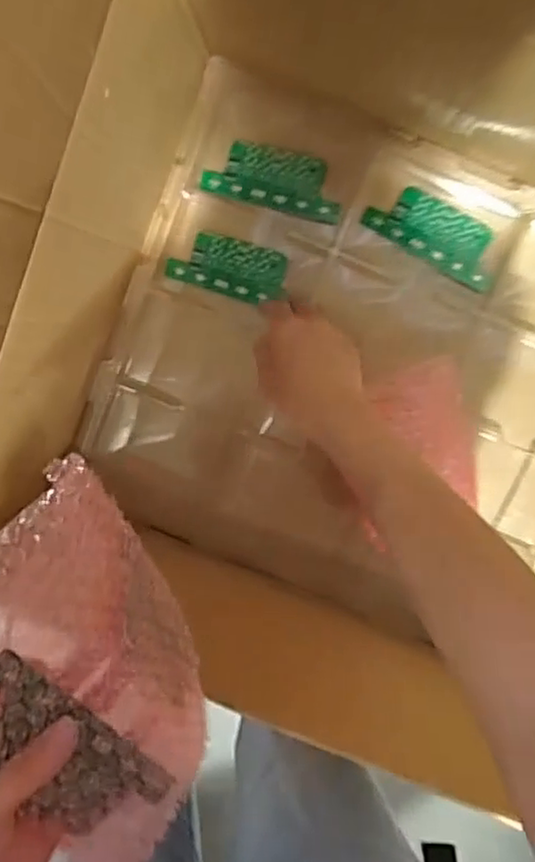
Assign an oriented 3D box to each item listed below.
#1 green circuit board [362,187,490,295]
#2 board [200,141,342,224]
[{"bbox_3d":[0.164,-0.190,0.609,0.134,0.012,0.058,31,99,-1],"label":"green circuit board"},{"bbox_3d":[0.007,-0.240,0.603,0.134,0.018,0.053,17,99,2],"label":"board"}]

